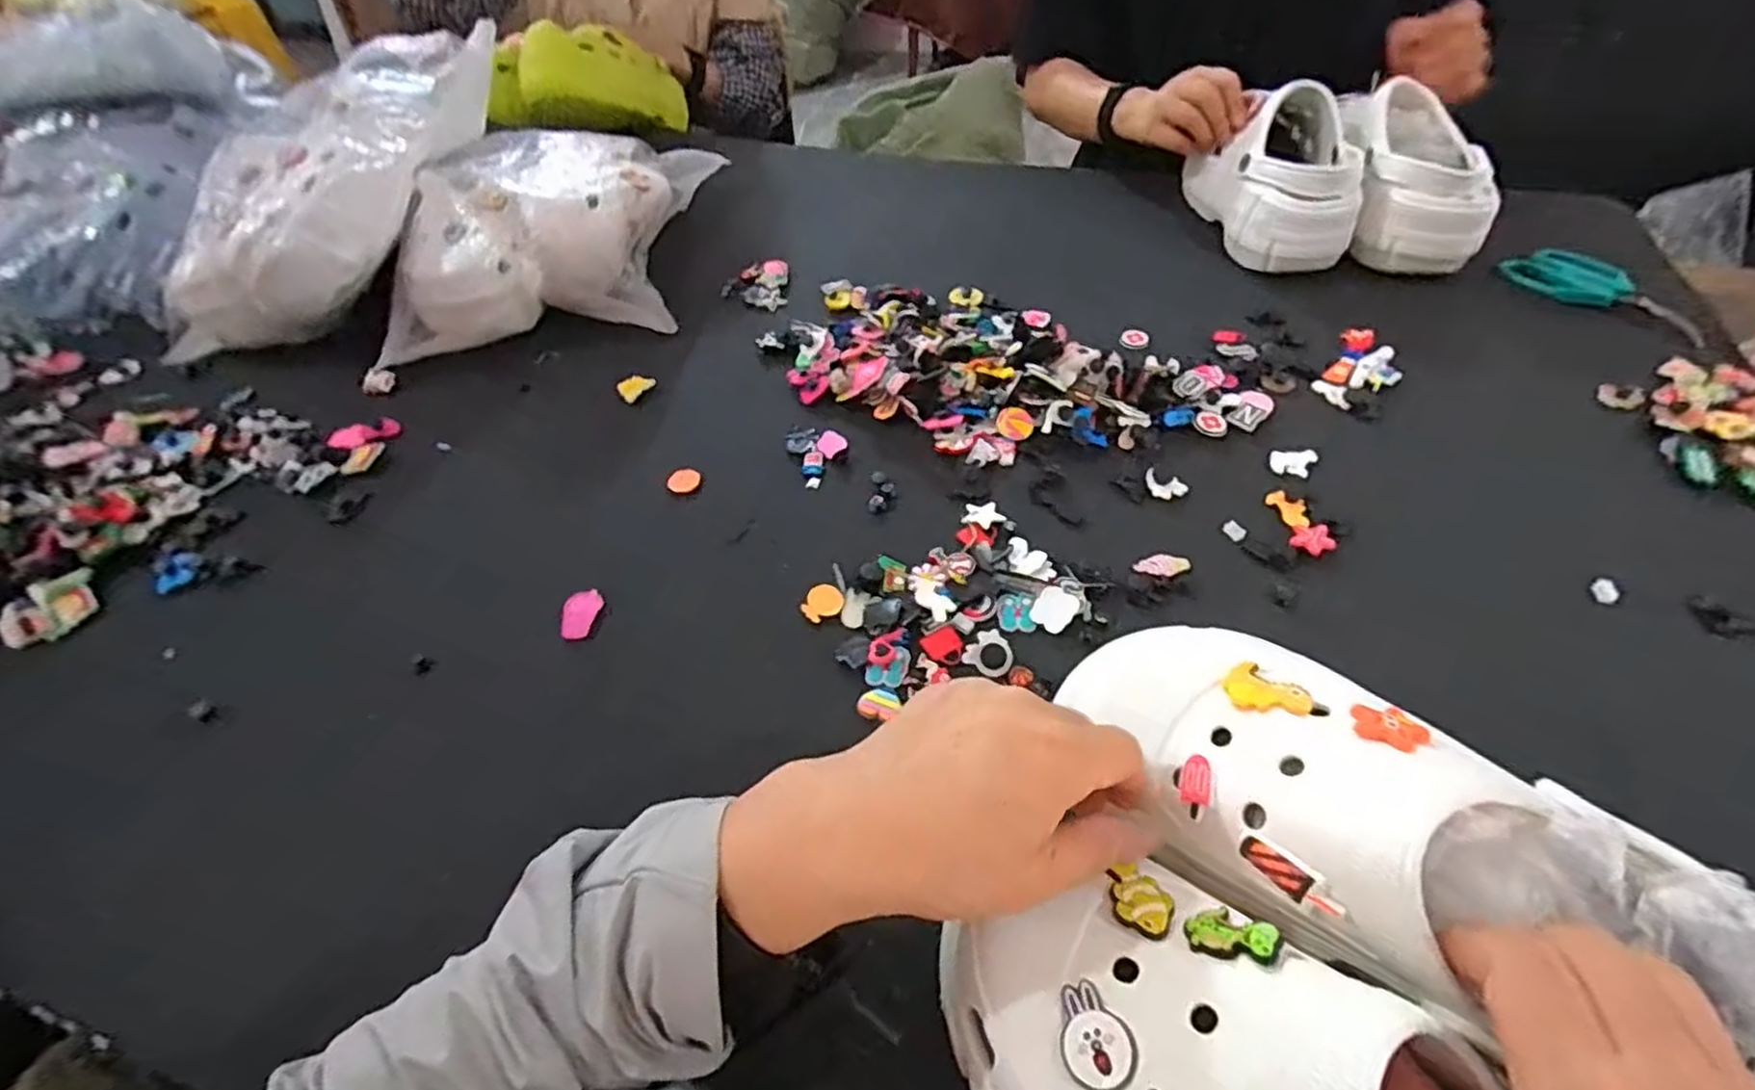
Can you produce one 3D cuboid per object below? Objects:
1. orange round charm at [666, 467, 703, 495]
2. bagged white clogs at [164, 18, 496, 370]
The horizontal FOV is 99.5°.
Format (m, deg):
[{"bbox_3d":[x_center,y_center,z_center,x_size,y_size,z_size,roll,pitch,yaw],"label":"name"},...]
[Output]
[{"bbox_3d":[-0.139,-0.046,0.534,0.025,0.009,0.019,-22,51,-14],"label":"orange round charm"},{"bbox_3d":[-0.465,-0.319,0.654,0.181,0.111,0.394,24,75,23],"label":"bagged white clogs"}]

